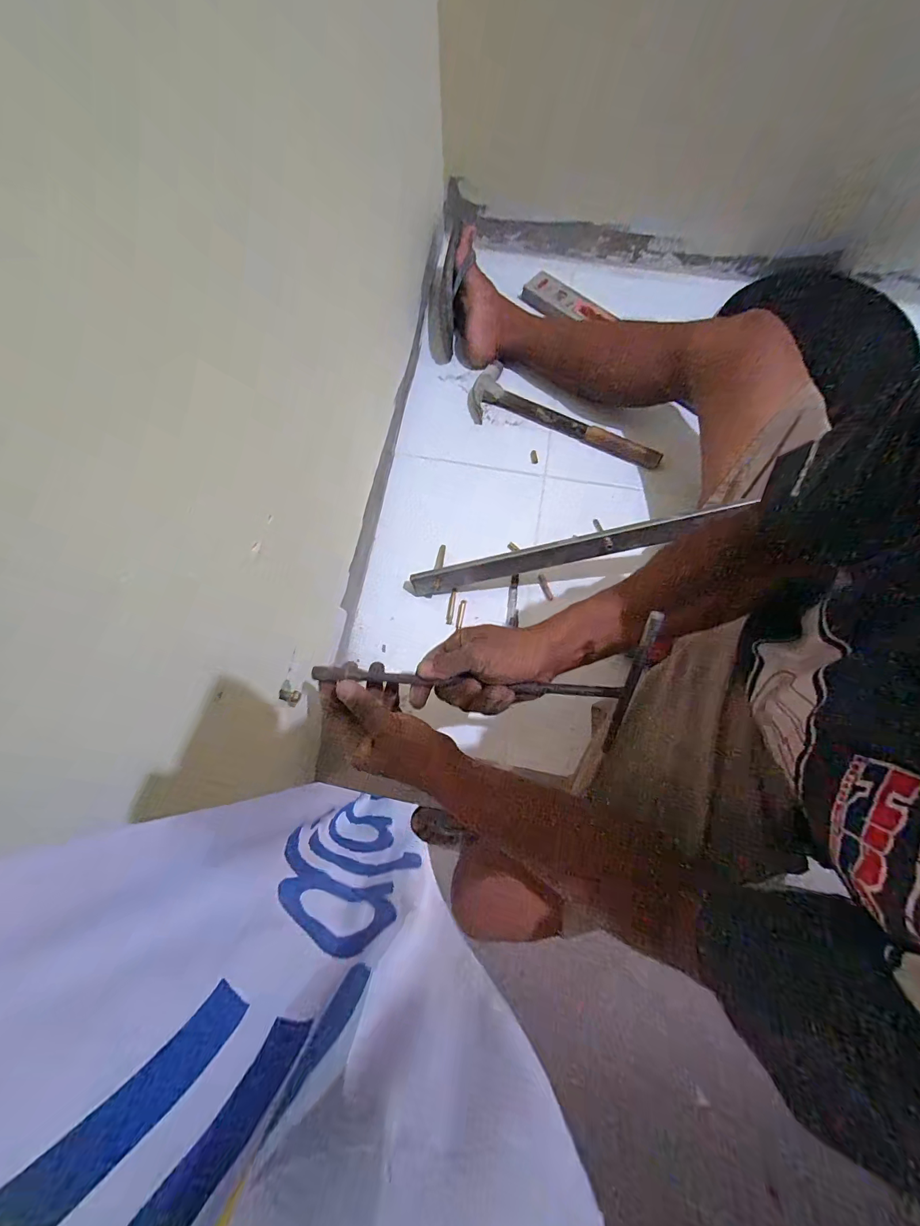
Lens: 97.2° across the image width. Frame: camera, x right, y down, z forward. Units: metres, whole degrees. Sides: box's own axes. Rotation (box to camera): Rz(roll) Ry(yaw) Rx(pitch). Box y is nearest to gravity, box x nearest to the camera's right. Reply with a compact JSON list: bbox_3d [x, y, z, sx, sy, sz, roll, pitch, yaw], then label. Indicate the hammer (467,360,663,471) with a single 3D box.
[{"bbox_3d":[0.177,-0.328,0.686,0.332,0.030,0.098,23,74,7],"label":"hammer"}]

